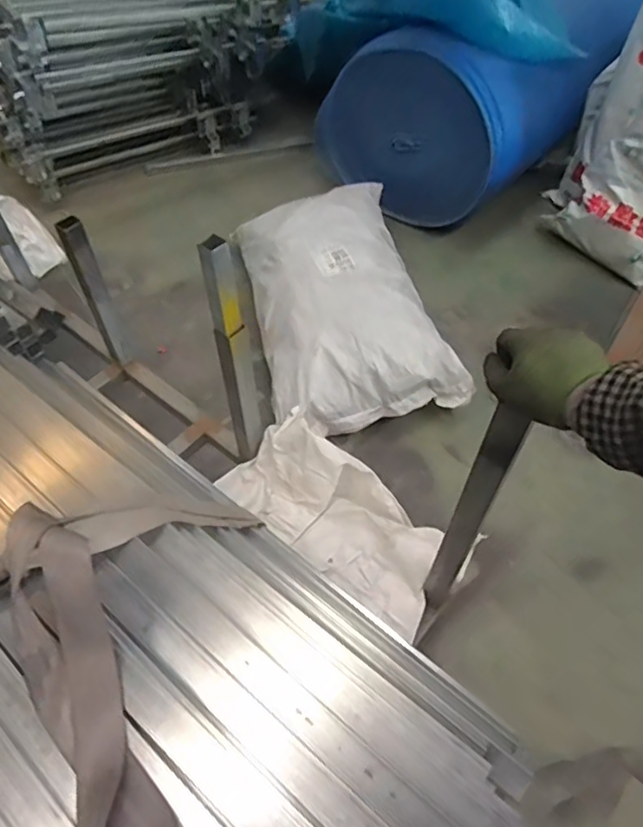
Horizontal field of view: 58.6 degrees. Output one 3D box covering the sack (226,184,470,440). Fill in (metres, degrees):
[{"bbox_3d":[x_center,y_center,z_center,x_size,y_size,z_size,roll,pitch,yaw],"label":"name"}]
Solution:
[{"bbox_3d":[0.052,-0.342,1.624,0.466,0.177,0.786,-9,56,-10],"label":"sack"}]

